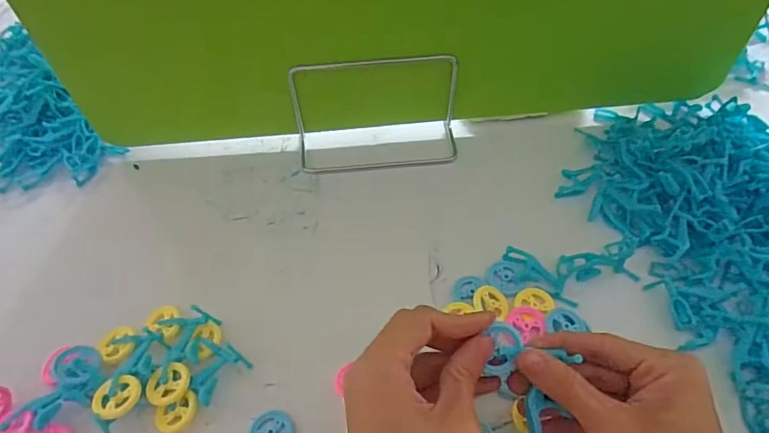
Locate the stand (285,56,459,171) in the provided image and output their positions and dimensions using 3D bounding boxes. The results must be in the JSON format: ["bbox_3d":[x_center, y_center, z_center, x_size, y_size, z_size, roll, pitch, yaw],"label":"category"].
[{"bbox_3d":[-0.007,-0.091,0.450,0.162,0.085,0.049,-5,53,0],"label":"stand"}]

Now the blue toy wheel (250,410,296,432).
[{"bbox_3d":[-0.074,0.141,0.325,0.029,0.005,0.028,-1,53,2],"label":"blue toy wheel"}]

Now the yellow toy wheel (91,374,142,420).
[{"bbox_3d":[-0.175,0.119,0.327,0.027,0.009,0.026,-1,53,2],"label":"yellow toy wheel"}]

